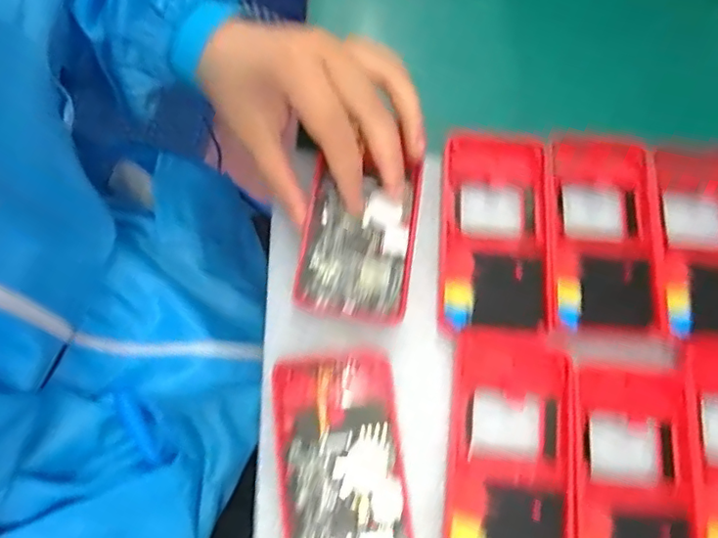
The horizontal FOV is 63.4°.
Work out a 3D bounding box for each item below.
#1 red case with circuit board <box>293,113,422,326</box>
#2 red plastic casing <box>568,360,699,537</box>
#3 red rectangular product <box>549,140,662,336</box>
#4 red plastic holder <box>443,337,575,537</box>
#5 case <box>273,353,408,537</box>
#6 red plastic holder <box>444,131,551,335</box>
[{"bbox_3d":[0.000,-0.017,0.322,0.059,0.017,0.089,8,73,2],"label":"red case with circuit board"},{"bbox_3d":[0.138,0.111,0.290,0.062,0.011,0.123,6,72,1],"label":"red plastic casing"},{"bbox_3d":[0.141,-0.018,0.334,0.062,0.024,0.110,5,72,1],"label":"red rectangular product"},{"bbox_3d":[0.077,0.101,0.296,0.062,0.011,0.124,7,72,2],"label":"red plastic holder"},{"bbox_3d":[-0.009,0.105,0.287,0.059,0.009,0.121,-6,73,-2],"label":"case"},{"bbox_3d":[0.080,-0.021,0.336,0.059,0.016,0.116,3,72,0],"label":"red plastic holder"}]

